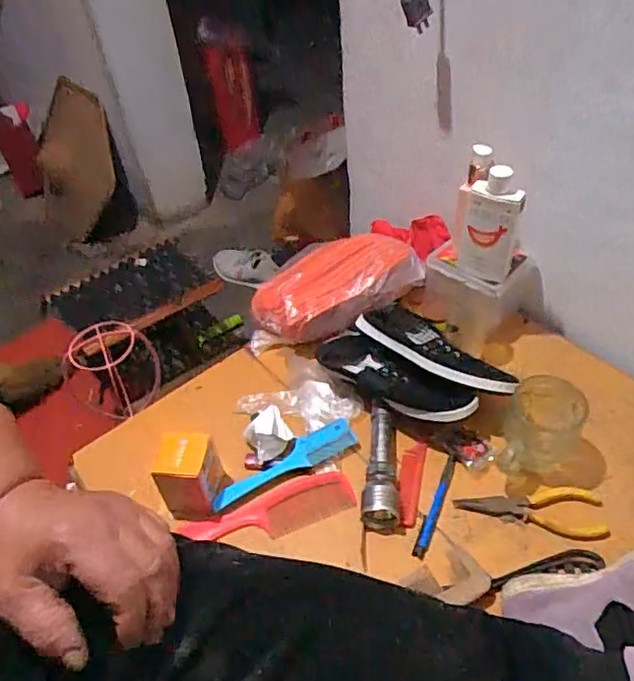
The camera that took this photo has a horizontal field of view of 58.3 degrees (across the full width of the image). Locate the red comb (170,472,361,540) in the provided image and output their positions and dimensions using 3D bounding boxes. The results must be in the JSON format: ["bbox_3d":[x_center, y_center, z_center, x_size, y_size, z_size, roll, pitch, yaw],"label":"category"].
[{"bbox_3d":[-0.052,0.192,0.626,0.189,0.011,0.049,-19,46,-11],"label":"red comb"}]

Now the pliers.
[{"bbox_3d":[0.230,0.177,0.614,0.149,0.015,0.053,8,47,15],"label":"pliers"}]

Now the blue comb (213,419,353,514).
[{"bbox_3d":[-0.038,0.143,0.667,0.182,0.007,0.037,-22,63,-17],"label":"blue comb"}]

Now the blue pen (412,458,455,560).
[{"bbox_3d":[0.131,0.181,0.627,0.013,0.010,0.120,16,50,21],"label":"blue pen"}]

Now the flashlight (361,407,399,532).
[{"bbox_3d":[0.071,0.139,0.656,0.040,0.032,0.158,-2,45,6],"label":"flashlight"}]

